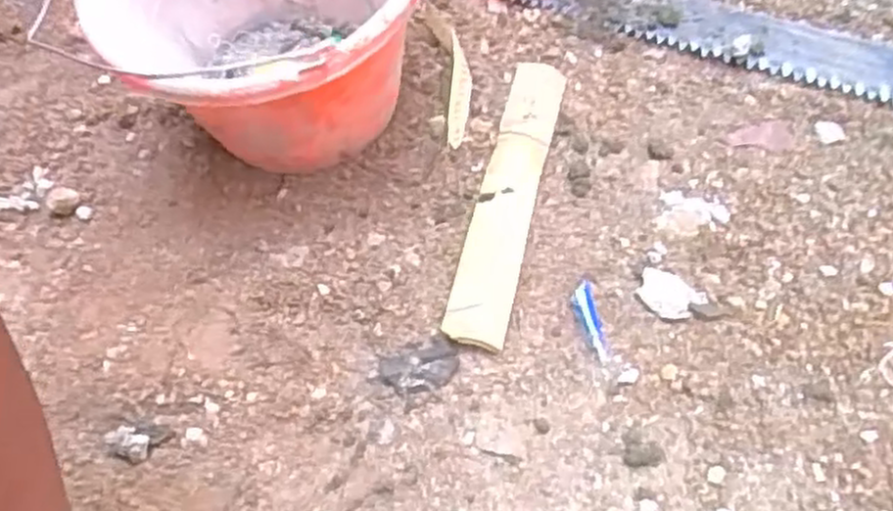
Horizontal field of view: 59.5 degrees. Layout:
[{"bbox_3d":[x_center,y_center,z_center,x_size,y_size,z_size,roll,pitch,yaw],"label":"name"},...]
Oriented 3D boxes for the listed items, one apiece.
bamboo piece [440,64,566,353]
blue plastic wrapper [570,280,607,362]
[{"bbox_3d":[0.047,-0.049,0.591,0.043,0.014,0.261,10,59,11],"label":"bamboo piece"},{"bbox_3d":[0.097,0.045,0.529,0.015,0.007,0.057,-10,57,-2],"label":"blue plastic wrapper"}]

